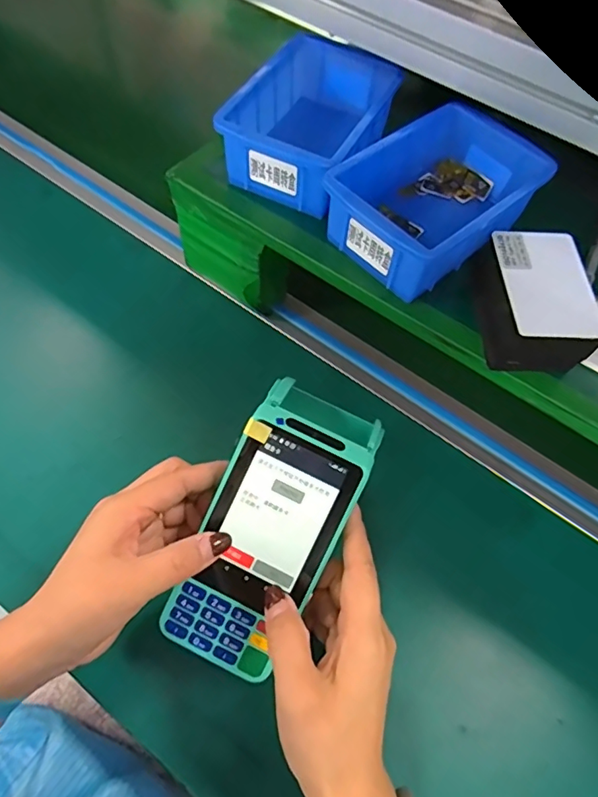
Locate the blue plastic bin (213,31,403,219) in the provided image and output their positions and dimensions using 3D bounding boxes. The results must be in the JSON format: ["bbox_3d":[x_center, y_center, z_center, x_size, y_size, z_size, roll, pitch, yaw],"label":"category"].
[{"bbox_3d":[0.014,-0.215,0.403,0.098,0.052,0.149,23,64,9],"label":"blue plastic bin"}]

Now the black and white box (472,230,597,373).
[{"bbox_3d":[0.148,-0.064,0.335,0.066,0.038,0.088,1,63,-3],"label":"black and white box"}]

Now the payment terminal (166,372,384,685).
[{"bbox_3d":[-0.014,0.077,0.312,0.073,0.059,0.168,26,83,10],"label":"payment terminal"}]

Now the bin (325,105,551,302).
[{"bbox_3d":[0.099,-0.144,0.374,0.143,0.056,0.103,-41,72,-21],"label":"bin"}]

